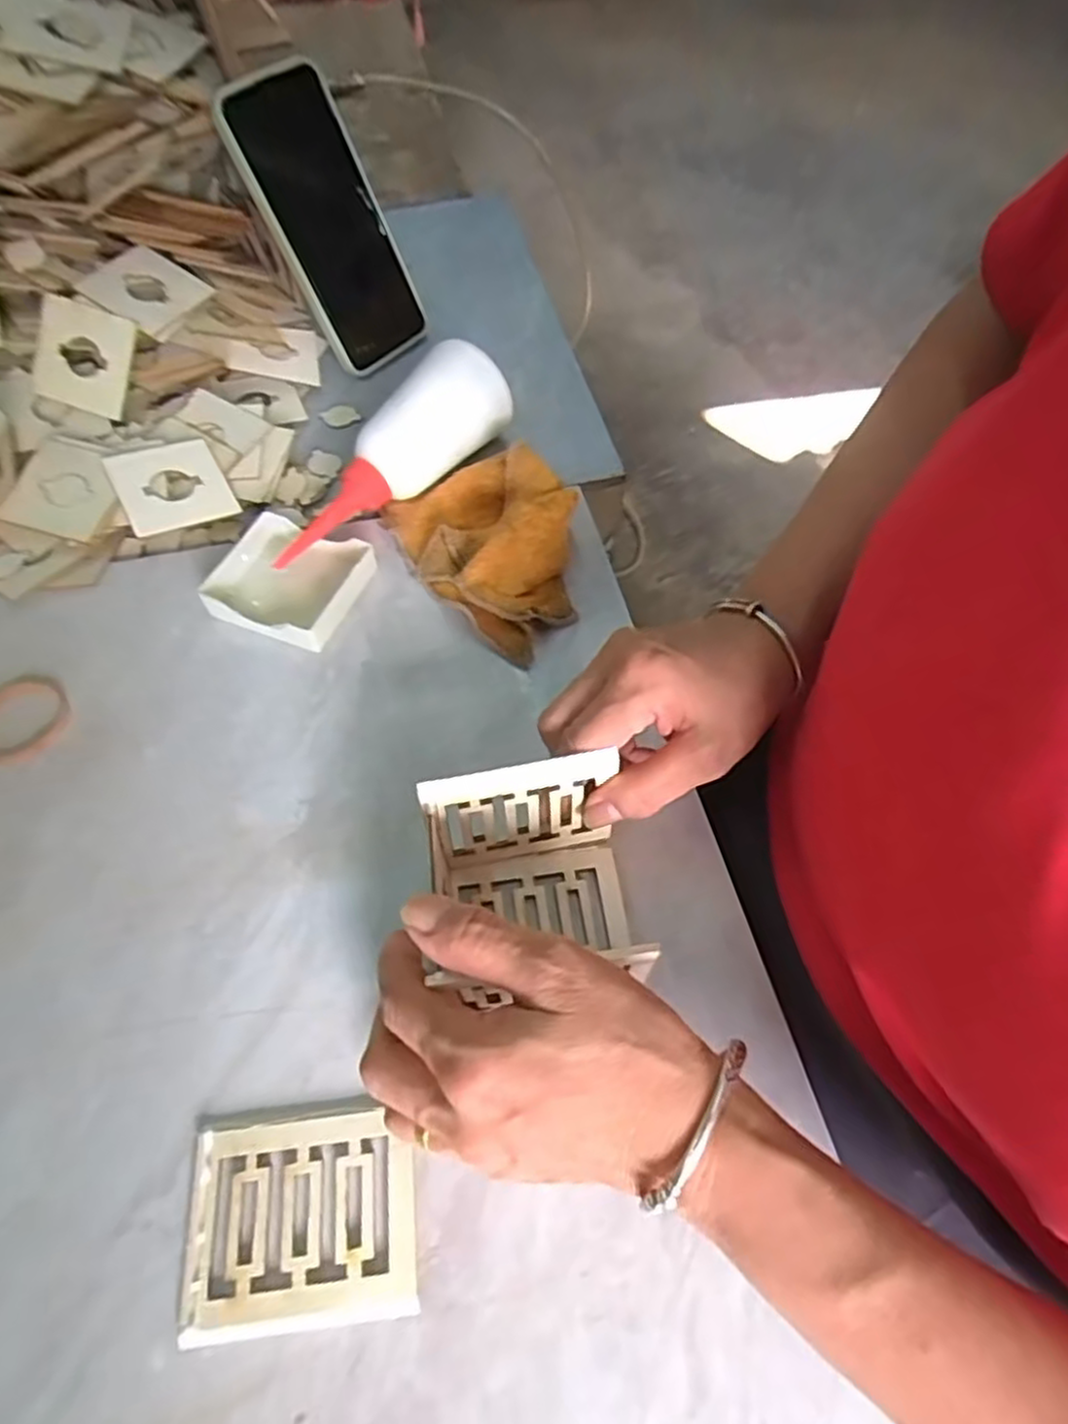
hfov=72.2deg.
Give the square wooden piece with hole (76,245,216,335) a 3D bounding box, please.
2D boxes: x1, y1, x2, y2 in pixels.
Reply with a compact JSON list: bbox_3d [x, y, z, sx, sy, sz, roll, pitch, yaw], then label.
[{"bbox_3d":[-0.261,-0.285,0.492,0.065,0.006,0.064,32,58,1],"label":"square wooden piece with hole"}]

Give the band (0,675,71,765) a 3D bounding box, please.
[{"bbox_3d":[-0.277,0.003,0.389,0.054,0.004,0.055,-31,62,-17],"label":"band"}]

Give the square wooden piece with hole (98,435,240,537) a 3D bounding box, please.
[{"bbox_3d":[-0.225,-0.143,0.453,0.062,0.005,0.066,-24,70,-27],"label":"square wooden piece with hole"}]

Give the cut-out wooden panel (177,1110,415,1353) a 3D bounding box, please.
[{"bbox_3d":[-0.084,0.184,0.267,0.081,0.006,0.065,-7,58,-3],"label":"cut-out wooden panel"}]

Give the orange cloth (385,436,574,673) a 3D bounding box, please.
[{"bbox_3d":[-0.024,-0.105,0.425,0.090,0.045,0.140,-36,64,-20],"label":"orange cloth"}]

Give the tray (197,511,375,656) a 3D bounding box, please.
[{"bbox_3d":[-0.142,-0.075,0.425,0.087,0.021,0.074,22,60,14],"label":"tray"}]

